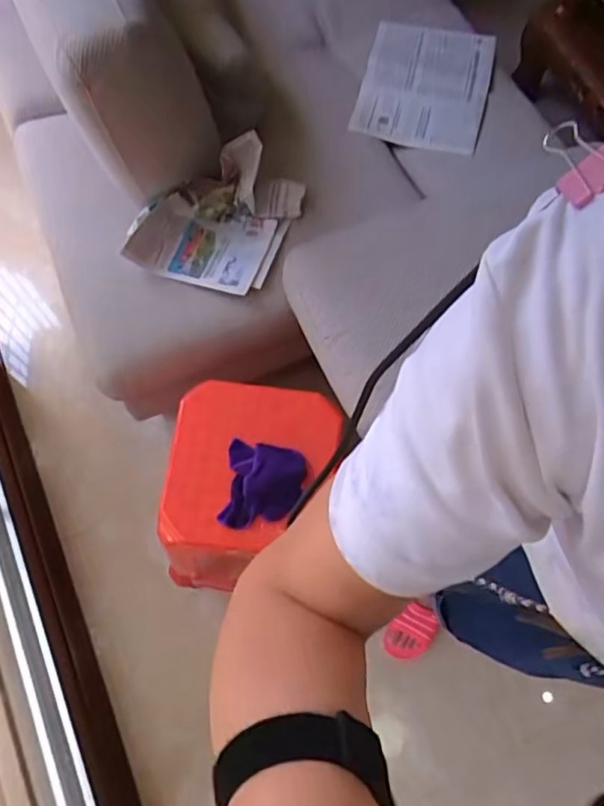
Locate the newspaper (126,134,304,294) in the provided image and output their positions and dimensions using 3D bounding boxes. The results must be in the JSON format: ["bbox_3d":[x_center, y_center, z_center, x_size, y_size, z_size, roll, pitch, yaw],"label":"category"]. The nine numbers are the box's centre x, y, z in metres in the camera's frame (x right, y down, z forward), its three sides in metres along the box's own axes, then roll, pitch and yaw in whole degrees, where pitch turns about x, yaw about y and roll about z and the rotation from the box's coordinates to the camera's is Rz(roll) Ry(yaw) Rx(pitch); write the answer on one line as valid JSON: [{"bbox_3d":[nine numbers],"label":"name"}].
[{"bbox_3d":[-0.155,-0.337,1.040,0.257,0.154,0.225,15,70,3],"label":"newspaper"}]

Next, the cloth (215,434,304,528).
[{"bbox_3d":[-0.058,0.120,0.885,0.117,0.046,0.133,7,69,0],"label":"cloth"}]

